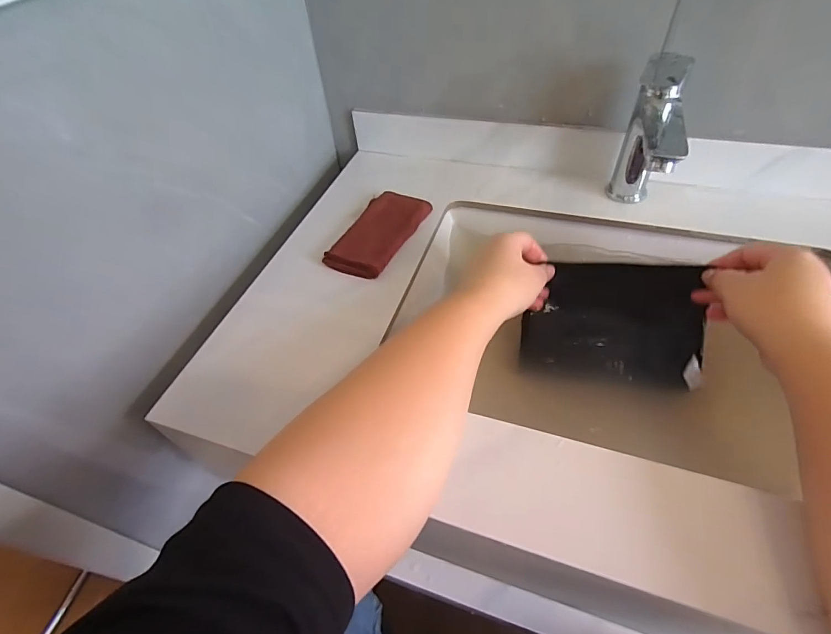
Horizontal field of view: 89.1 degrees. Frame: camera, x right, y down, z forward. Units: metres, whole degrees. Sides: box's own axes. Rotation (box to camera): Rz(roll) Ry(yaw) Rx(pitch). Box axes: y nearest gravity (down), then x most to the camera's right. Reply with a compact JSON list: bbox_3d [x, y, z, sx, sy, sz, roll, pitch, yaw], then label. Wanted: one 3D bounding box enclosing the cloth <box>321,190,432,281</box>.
[{"bbox_3d":[-0.045,-0.104,0.519,0.075,0.017,0.150,19,54,21],"label":"cloth"}]

